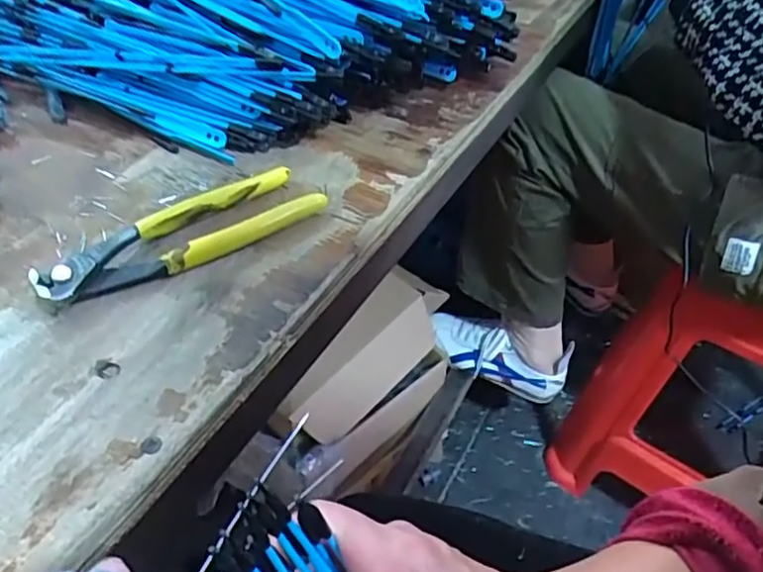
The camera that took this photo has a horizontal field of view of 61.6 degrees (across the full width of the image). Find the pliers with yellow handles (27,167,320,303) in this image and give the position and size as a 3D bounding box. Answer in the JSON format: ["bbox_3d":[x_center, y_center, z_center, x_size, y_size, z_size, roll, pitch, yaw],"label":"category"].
[{"bbox_3d":[-0.111,-0.030,0.367,0.163,0.014,0.044,-29,53,-30],"label":"pliers with yellow handles"}]

